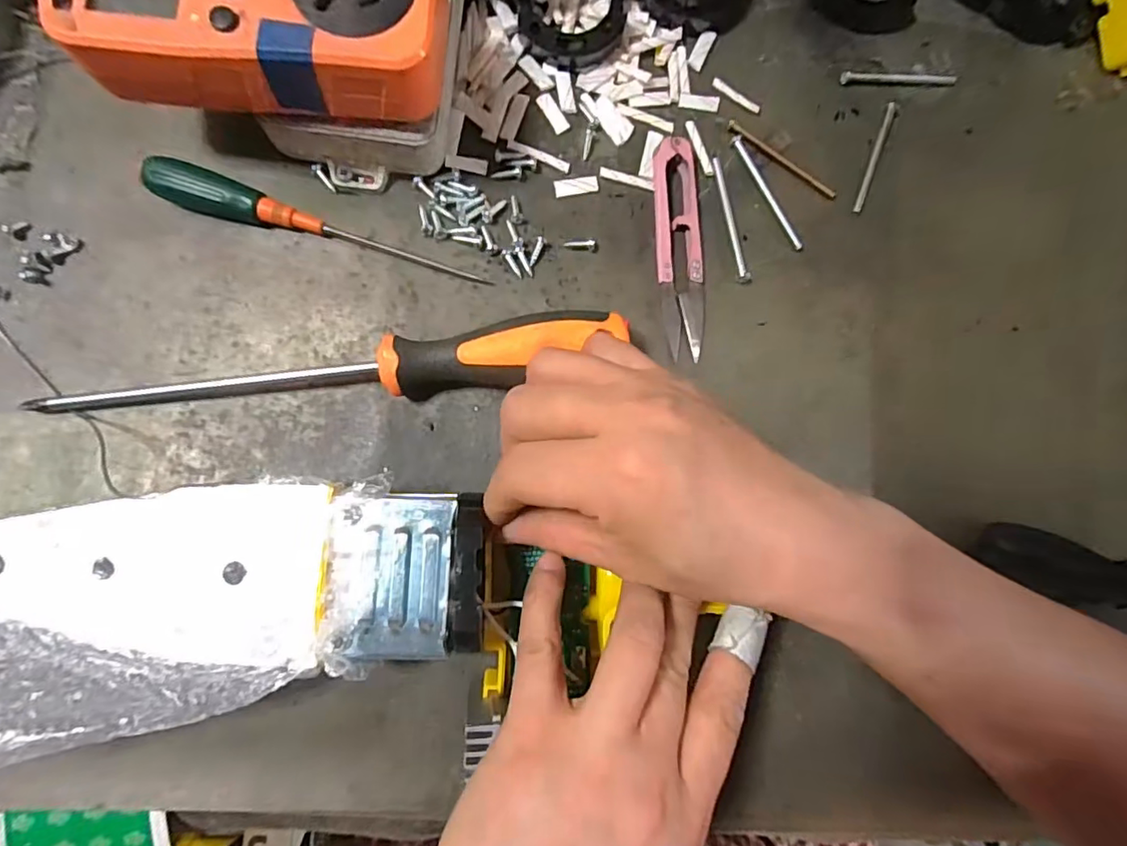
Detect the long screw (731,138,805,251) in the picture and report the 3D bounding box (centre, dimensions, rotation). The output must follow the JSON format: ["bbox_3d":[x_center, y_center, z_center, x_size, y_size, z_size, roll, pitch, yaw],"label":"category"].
[{"bbox_3d":[0.100,-0.113,0.268,0.007,0.004,0.063,-29,88,-8],"label":"long screw"}]

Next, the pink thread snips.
[{"bbox_3d":[0.055,-0.082,0.257,0.022,0.009,0.102,-3,84,-6],"label":"pink thread snips"}]

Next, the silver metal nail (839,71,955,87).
[{"bbox_3d":[0.173,-0.177,0.283,0.062,0.004,0.007,-2,84,-6],"label":"silver metal nail"}]

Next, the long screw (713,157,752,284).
[{"bbox_3d":[0.079,-0.098,0.264,0.007,0.004,0.063,-12,86,-7],"label":"long screw"}]

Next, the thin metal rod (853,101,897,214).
[{"bbox_3d":[0.157,-0.134,0.276,0.006,0.004,0.062,22,82,-3],"label":"thin metal rod"}]

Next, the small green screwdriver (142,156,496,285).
[{"bbox_3d":[-0.105,-0.083,0.239,0.141,0.015,0.019,18,83,-4],"label":"small green screwdriver"}]

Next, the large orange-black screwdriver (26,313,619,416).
[{"bbox_3d":[-0.090,-0.021,0.230,0.232,0.030,0.026,-7,85,4],"label":"large orange-black screwdriver"}]

